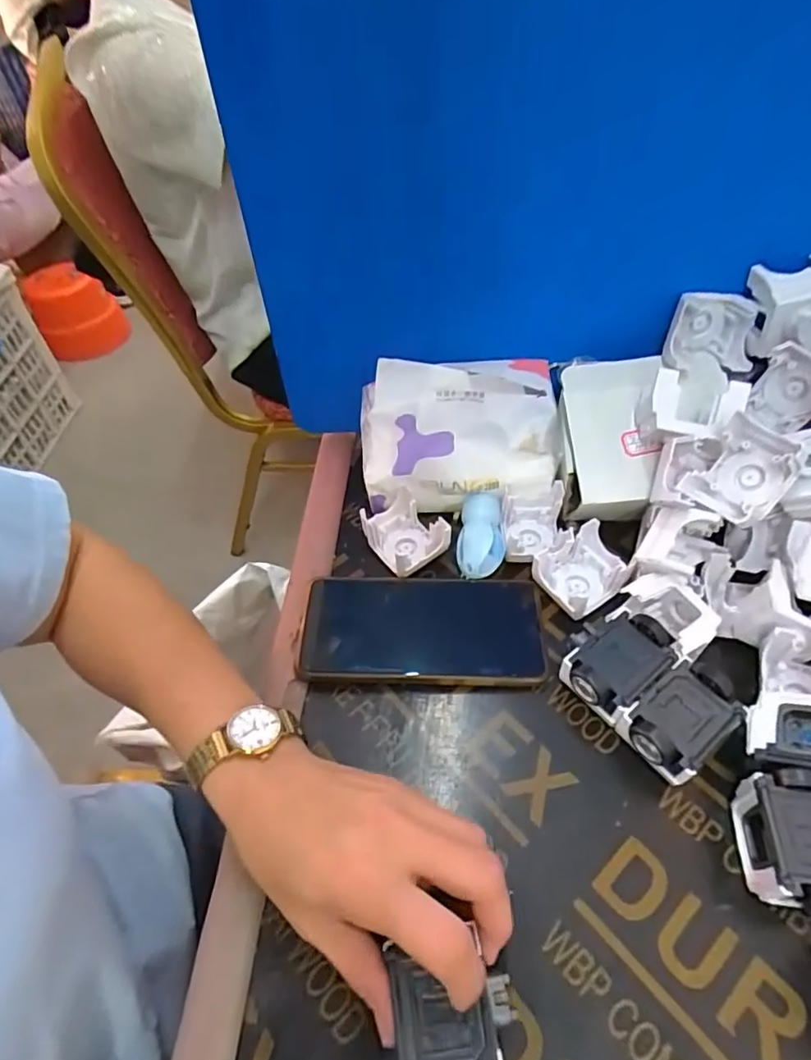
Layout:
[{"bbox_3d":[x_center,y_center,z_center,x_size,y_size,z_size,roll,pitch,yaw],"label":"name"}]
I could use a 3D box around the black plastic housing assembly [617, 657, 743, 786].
[{"bbox_3d":[0.156,0.111,0.323,0.068,0.043,0.043,-35,57,-21],"label":"black plastic housing assembly"}]

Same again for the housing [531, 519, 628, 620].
[{"bbox_3d":[0.119,0.028,0.387,0.053,0.033,0.049,-33,56,-20],"label":"housing"}]

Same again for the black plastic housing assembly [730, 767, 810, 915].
[{"bbox_3d":[0.197,0.158,0.280,0.047,0.047,0.060,4,52,7],"label":"black plastic housing assembly"}]

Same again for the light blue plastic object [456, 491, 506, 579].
[{"bbox_3d":[0.057,0.005,0.418,0.034,0.022,0.067,5,52,8],"label":"light blue plastic object"}]

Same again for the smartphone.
[{"bbox_3d":[0.012,0.068,0.384,0.160,0.015,0.078,-1,51,3],"label":"smartphone"}]

